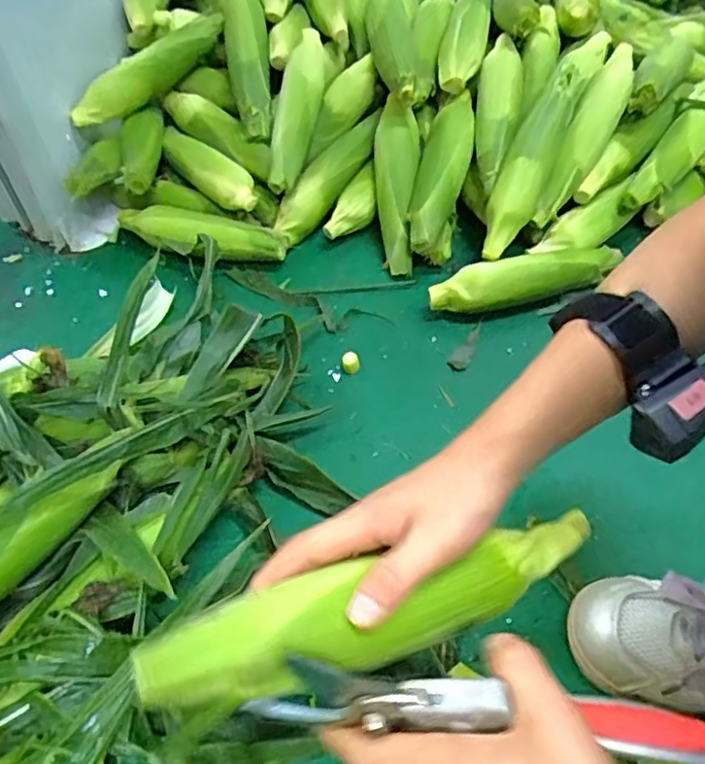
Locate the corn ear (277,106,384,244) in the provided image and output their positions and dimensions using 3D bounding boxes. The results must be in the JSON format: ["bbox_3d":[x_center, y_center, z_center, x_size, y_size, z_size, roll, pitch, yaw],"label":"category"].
[{"bbox_3d":[-0.030,-0.280,0.810,0.046,0.046,0.225,30,76,25],"label":"corn ear"}]

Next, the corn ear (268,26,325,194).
[{"bbox_3d":[-0.068,-0.354,0.788,0.047,0.057,0.238,10,81,10],"label":"corn ear"}]

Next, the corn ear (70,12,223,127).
[{"bbox_3d":[-0.269,-0.403,0.794,0.227,0.067,0.055,-30,51,8],"label":"corn ear"}]

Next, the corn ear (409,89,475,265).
[{"bbox_3d":[0.113,-0.262,0.761,0.058,0.065,0.233,11,77,12],"label":"corn ear"}]

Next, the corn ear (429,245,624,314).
[{"bbox_3d":[0.206,-0.120,0.720,0.235,0.058,0.050,-17,51,-12],"label":"corn ear"}]

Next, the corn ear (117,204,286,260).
[{"bbox_3d":[-0.195,-0.190,0.784,0.220,0.057,0.050,6,51,7],"label":"corn ear"}]

